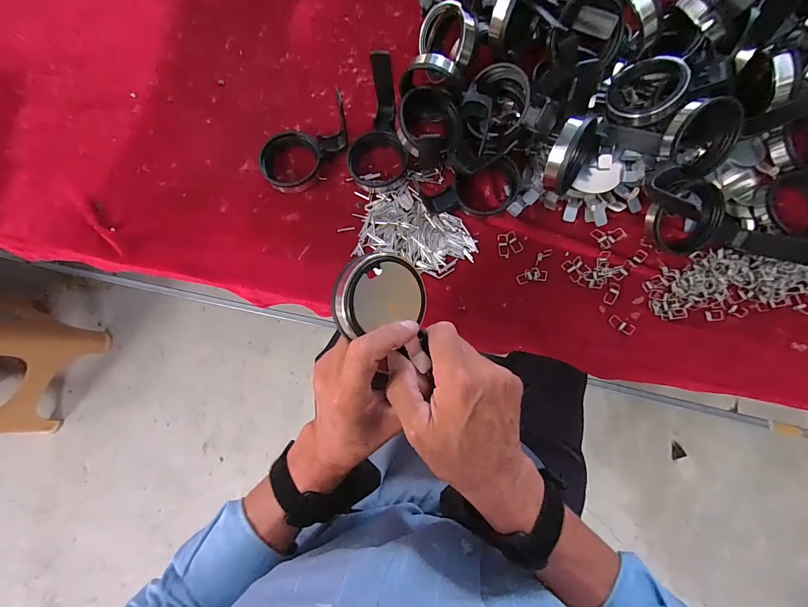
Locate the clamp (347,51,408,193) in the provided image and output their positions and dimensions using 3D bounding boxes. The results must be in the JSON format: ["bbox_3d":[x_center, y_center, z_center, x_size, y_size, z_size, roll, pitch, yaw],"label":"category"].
[{"bbox_3d":[-0.028,-0.198,0.396,0.066,0.039,0.137,6,105,5],"label":"clamp"}]

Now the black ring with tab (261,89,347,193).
[{"bbox_3d":[-0.115,-0.172,0.390,0.110,0.075,0.064,-2,81,4],"label":"black ring with tab"}]

